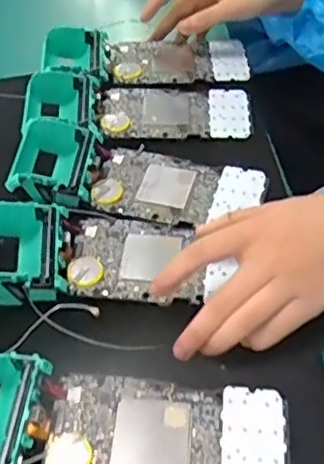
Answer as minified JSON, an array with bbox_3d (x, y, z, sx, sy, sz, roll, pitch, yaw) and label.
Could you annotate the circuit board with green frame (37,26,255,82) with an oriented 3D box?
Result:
[{"bbox_3d":[-0.016,-0.168,0.606,0.189,0.030,0.074,-5,42,-4],"label":"circuit board with green frame"}]

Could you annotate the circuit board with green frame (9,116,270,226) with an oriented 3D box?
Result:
[{"bbox_3d":[-0.021,-0.044,0.490,0.191,0.029,0.079,8,42,10],"label":"circuit board with green frame"}]

